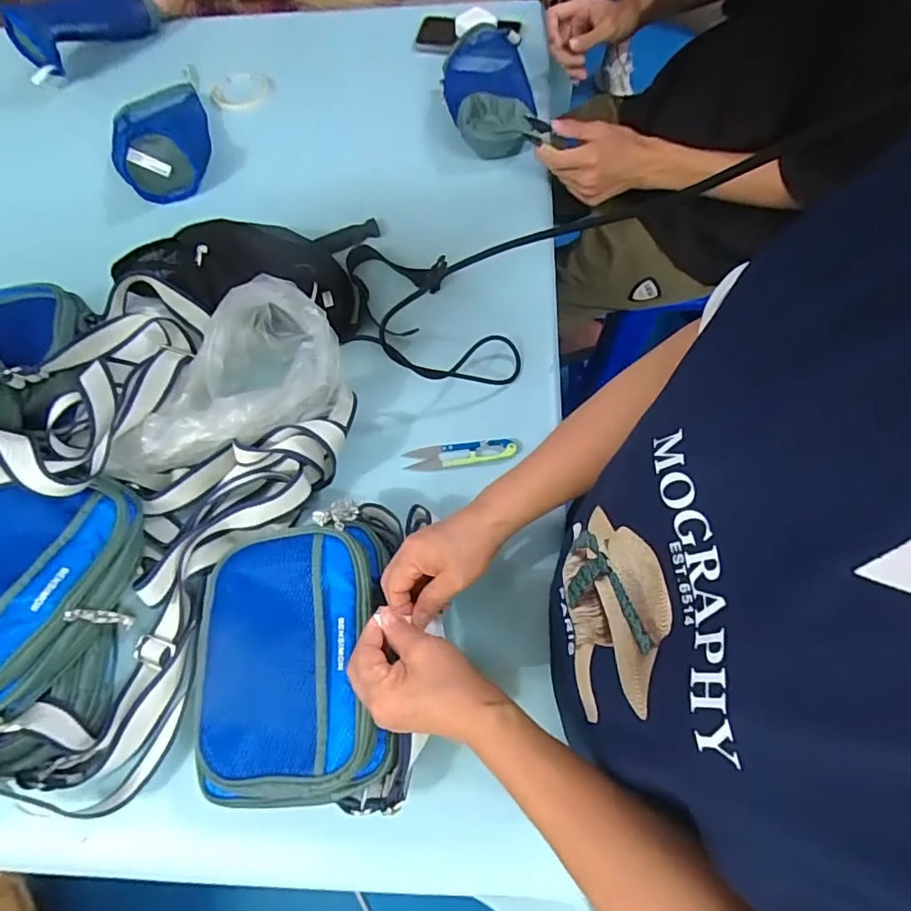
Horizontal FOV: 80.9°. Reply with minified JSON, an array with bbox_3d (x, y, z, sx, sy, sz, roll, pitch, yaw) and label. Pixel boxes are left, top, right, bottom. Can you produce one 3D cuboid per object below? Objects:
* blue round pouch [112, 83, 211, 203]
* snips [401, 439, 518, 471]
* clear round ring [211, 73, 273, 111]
[{"bbox_3d":[-0.435,-0.476,0.777,0.136,0.088,0.211,-20,67,-5],"label":"blue round pouch"},{"bbox_3d":[0.004,-0.001,0.569,0.117,0.010,0.026,-6,66,1],"label":"snips"},{"bbox_3d":[-0.339,-0.577,0.849,0.093,0.013,0.093,-9,66,0],"label":"clear round ring"}]

